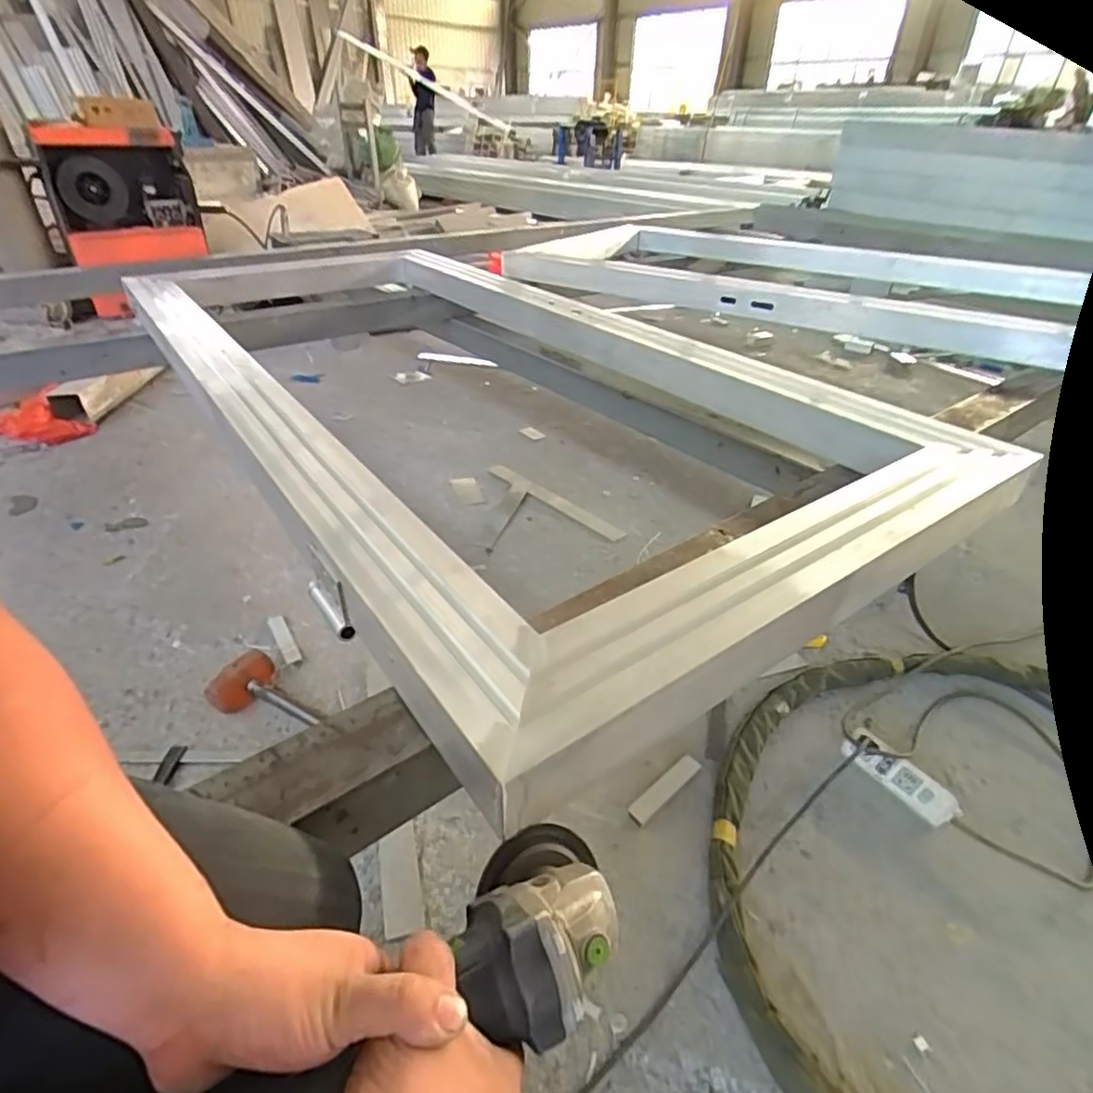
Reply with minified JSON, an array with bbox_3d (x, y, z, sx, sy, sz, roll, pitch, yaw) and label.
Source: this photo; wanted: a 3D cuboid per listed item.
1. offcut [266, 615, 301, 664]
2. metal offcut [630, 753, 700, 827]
[{"bbox_3d":[-0.506,0.180,1.199,0.030,0.016,0.134,-21,41,-29],"label":"offcut"},{"bbox_3d":[0.180,0.368,0.947,0.145,0.009,0.033,-27,44,-34],"label":"metal offcut"}]

